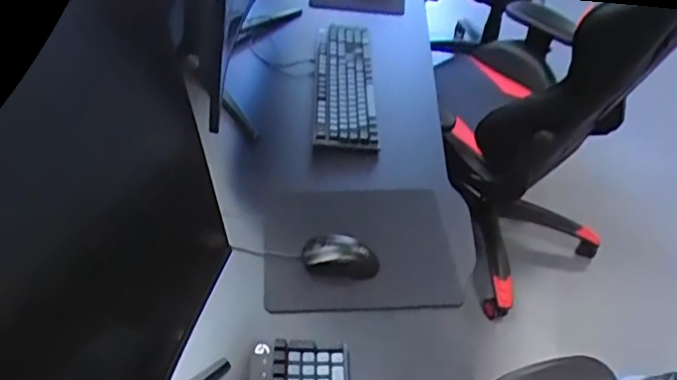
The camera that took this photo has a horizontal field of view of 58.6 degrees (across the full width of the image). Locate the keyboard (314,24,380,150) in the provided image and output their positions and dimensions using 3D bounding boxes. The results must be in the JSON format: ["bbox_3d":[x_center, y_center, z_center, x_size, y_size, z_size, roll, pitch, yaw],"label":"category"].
[{"bbox_3d":[0.013,-0.252,1.351,0.128,0.045,0.454,2,42,-3],"label":"keyboard"}]

